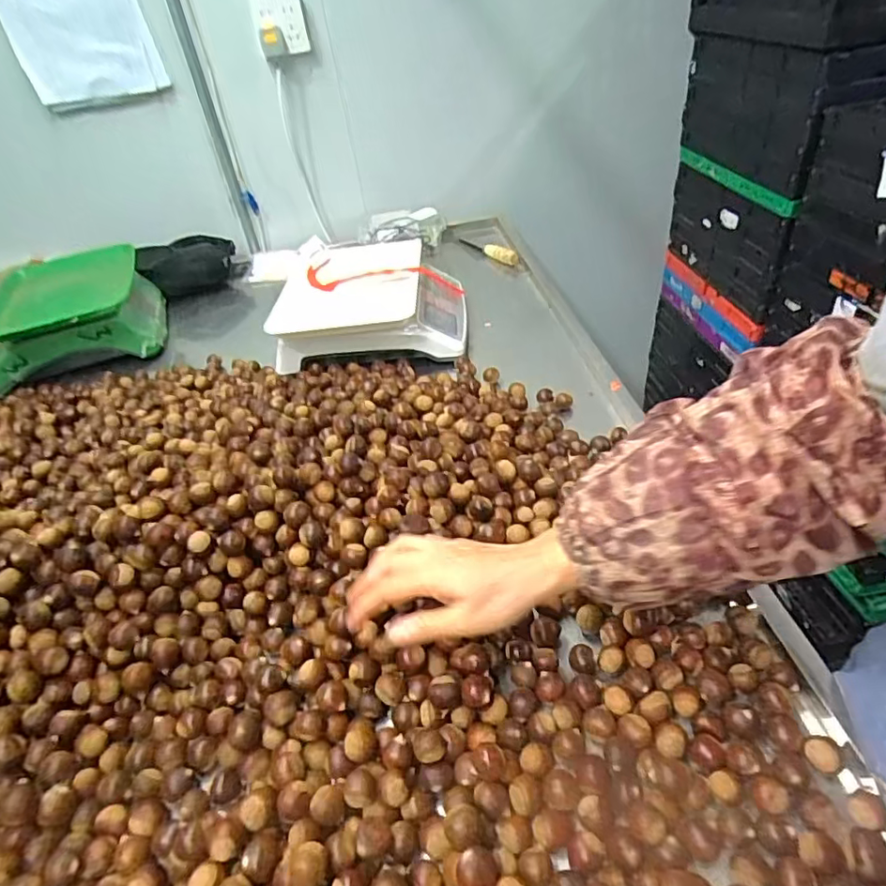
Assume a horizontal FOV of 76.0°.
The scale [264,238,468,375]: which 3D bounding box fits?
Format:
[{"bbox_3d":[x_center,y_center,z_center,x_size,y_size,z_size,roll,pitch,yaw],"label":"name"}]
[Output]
[{"bbox_3d":[-0.106,-0.213,0.895,0.275,0.109,0.247,-7,39,2],"label":"scale"}]

